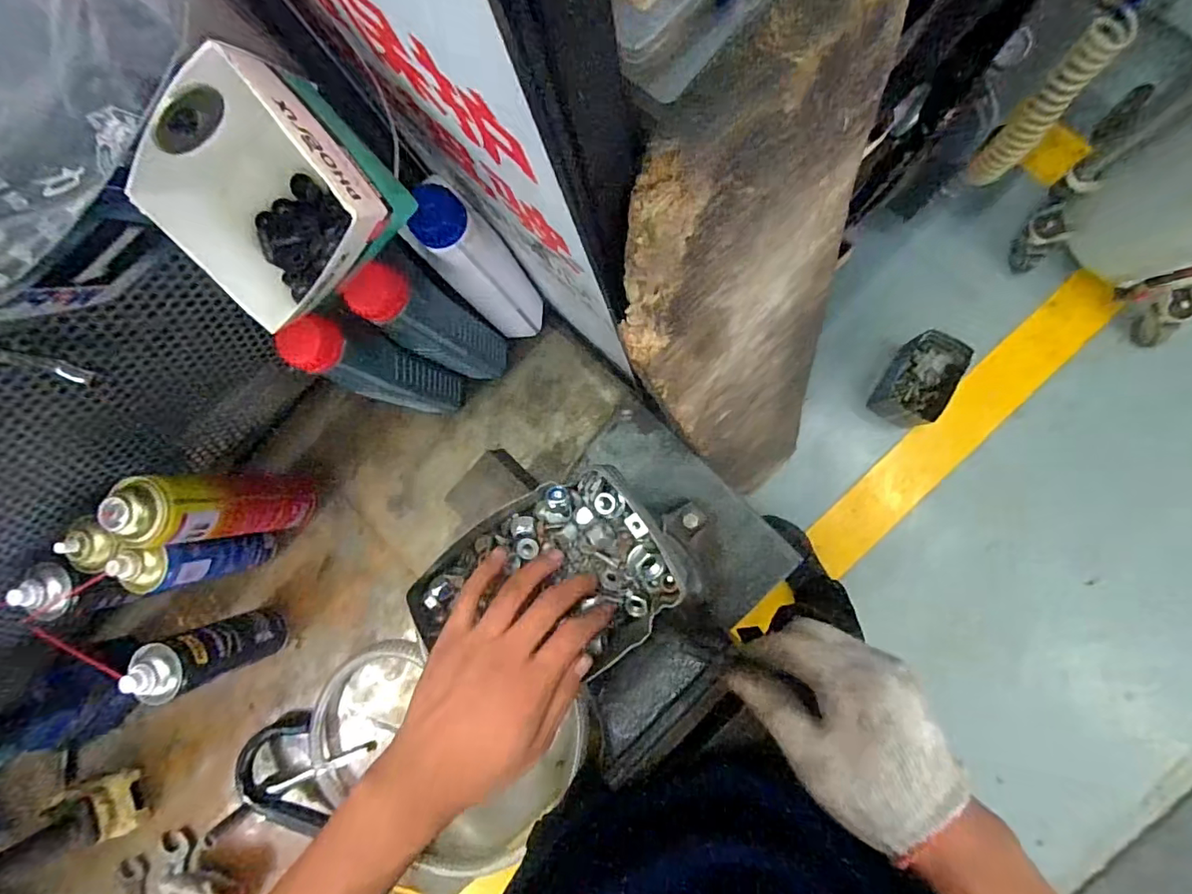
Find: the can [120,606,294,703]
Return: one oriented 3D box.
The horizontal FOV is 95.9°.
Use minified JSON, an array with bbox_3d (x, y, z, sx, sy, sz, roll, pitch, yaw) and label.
[{"bbox_3d":[-0.437,0.236,0.622,0.052,0.182,0.061,-27,83,6],"label":"can"}]

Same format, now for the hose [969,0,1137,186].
[{"bbox_3d":[0.829,-0.670,0.944,0.099,0.468,0.089,15,52,9],"label":"hose"}]

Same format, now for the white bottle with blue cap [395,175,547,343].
[{"bbox_3d":[-0.106,-0.168,0.536,0.065,0.244,0.061,-37,82,4],"label":"white bottle with blue cap"}]

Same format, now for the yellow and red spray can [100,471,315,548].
[{"bbox_3d":[-0.410,0.070,0.614,0.073,0.238,0.076,-2,86,8],"label":"yellow and red spray can"}]

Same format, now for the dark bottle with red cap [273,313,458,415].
[{"bbox_3d":[-0.209,-0.075,0.539,0.060,0.230,0.061,18,89,9],"label":"dark bottle with red cap"}]

